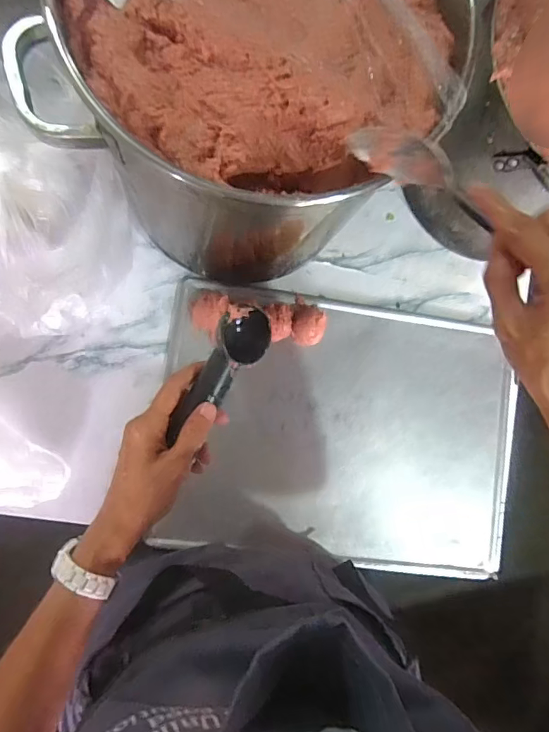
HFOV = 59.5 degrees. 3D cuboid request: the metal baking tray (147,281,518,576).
[{"bbox_3d":[0.091,0.082,0.615,0.455,0.018,0.320,10,84,-7],"label":"metal baking tray"}]

